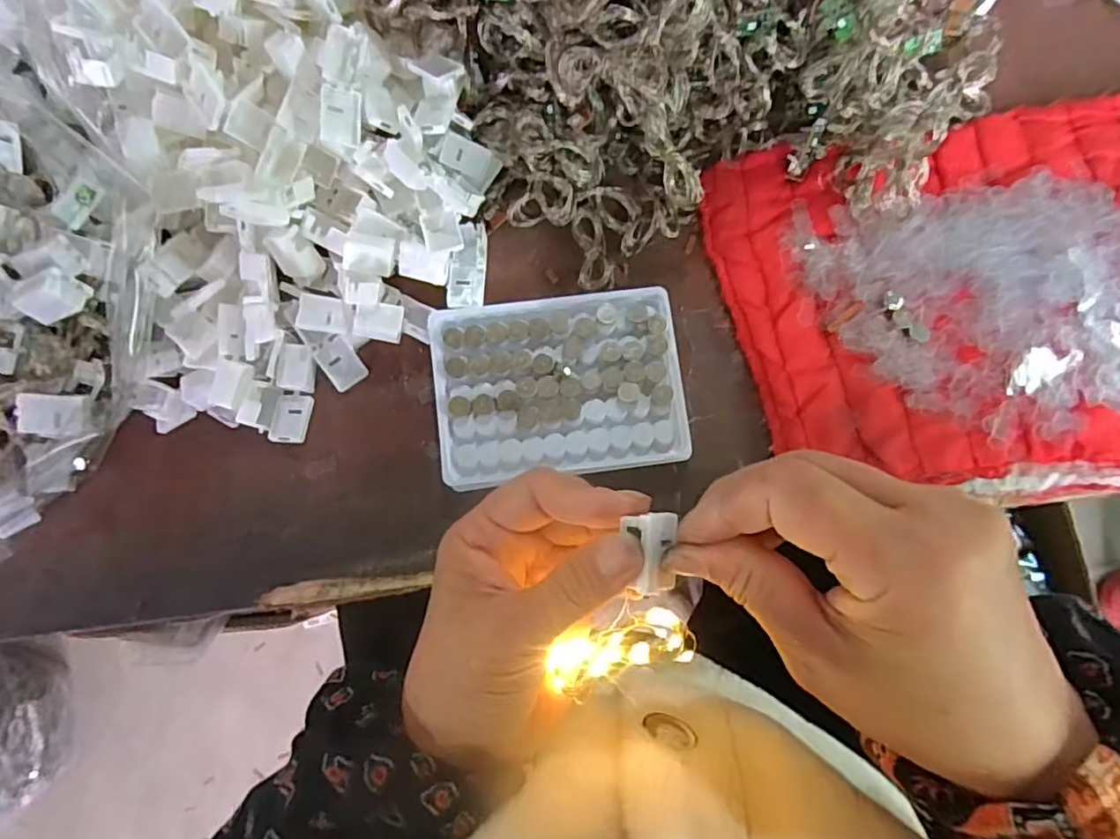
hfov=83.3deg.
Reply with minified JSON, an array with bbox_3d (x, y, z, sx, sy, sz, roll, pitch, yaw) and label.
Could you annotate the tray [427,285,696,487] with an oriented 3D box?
[{"bbox_3d":[-0.001,-0.018,0.341,0.129,0.021,0.096,-7,81,1],"label":"tray"}]

